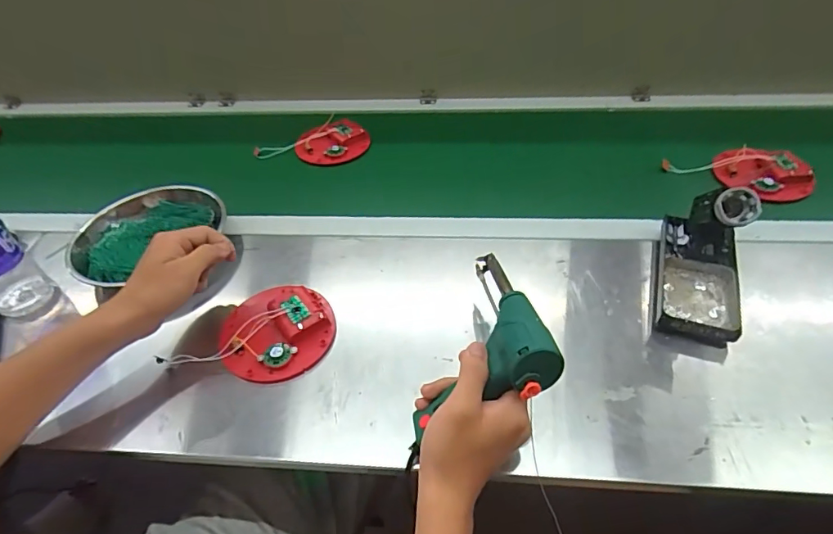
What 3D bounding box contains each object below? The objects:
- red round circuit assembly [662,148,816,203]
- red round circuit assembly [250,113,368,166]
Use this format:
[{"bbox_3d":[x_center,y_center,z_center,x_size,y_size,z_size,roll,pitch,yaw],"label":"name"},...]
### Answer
[{"bbox_3d":[0.459,-0.139,0.686,0.184,0.034,0.081,16,48,18],"label":"red round circuit assembly"},{"bbox_3d":[-0.170,-0.212,0.788,0.166,0.031,0.097,12,47,15],"label":"red round circuit assembly"}]

